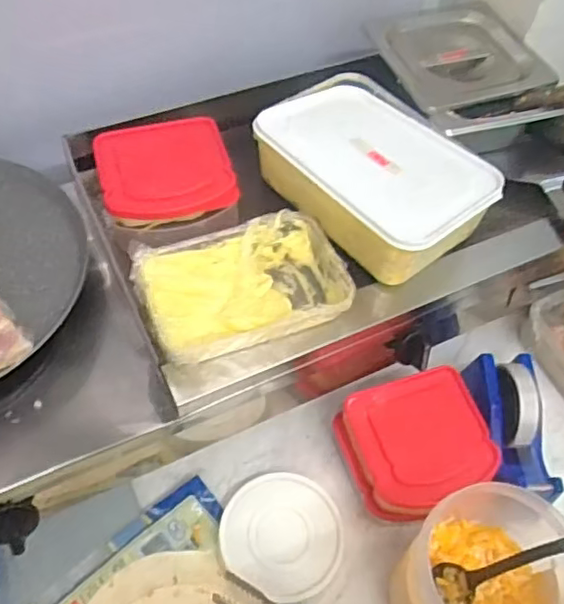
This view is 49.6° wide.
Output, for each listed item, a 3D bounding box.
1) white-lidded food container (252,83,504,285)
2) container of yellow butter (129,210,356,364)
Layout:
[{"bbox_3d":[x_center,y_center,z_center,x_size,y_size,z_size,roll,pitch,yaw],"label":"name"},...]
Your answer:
[{"bbox_3d":[0.086,-0.122,0.591,0.148,0.067,0.214,-32,64,-23],"label":"white-lidded food container"},{"bbox_3d":[-0.034,-0.015,0.544,0.175,0.036,0.120,-17,59,-15],"label":"container of yellow butter"}]

